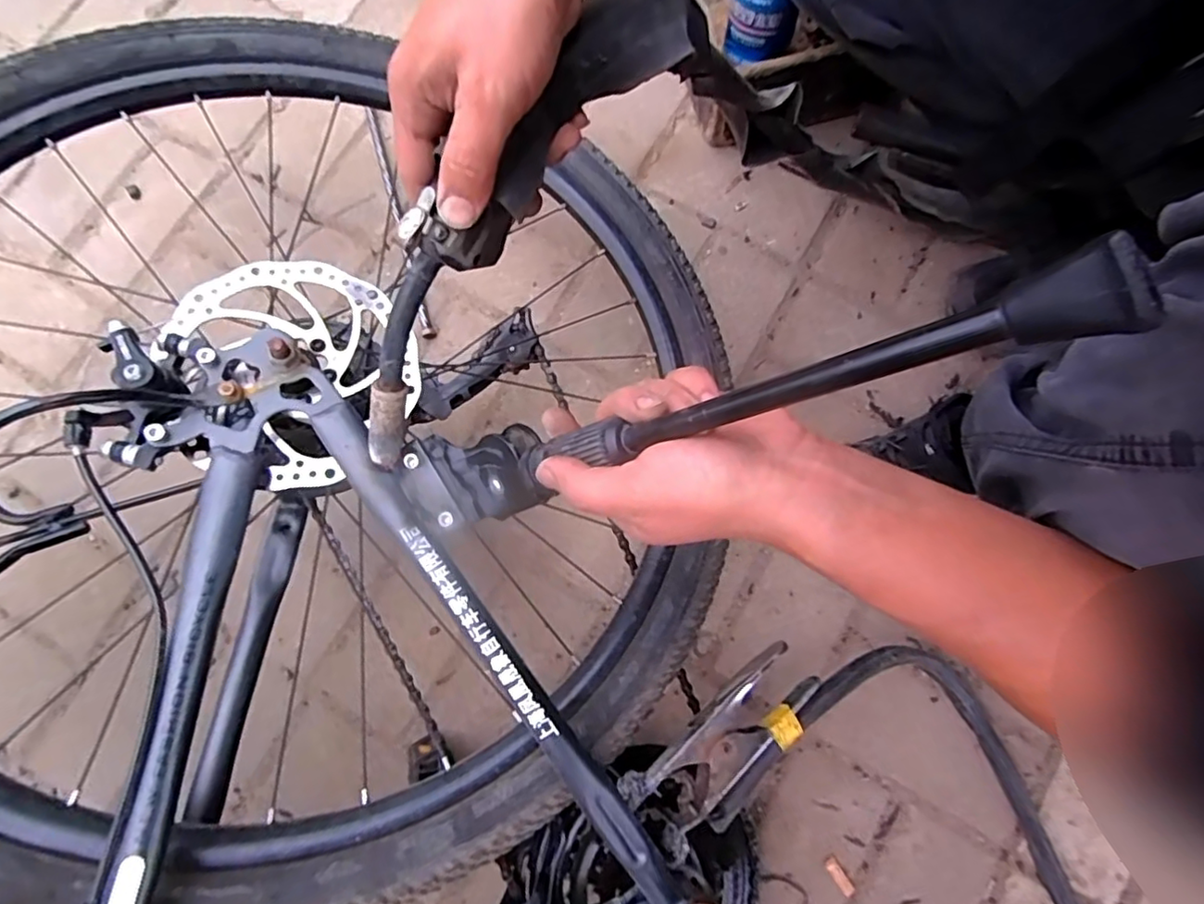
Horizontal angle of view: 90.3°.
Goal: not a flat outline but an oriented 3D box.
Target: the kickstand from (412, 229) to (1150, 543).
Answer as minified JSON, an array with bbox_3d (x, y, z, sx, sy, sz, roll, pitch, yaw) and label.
[{"bbox_3d":[0.016,-0.011,0.258,0.327,0.036,0.047,-15,75,41],"label":"kickstand"}]

